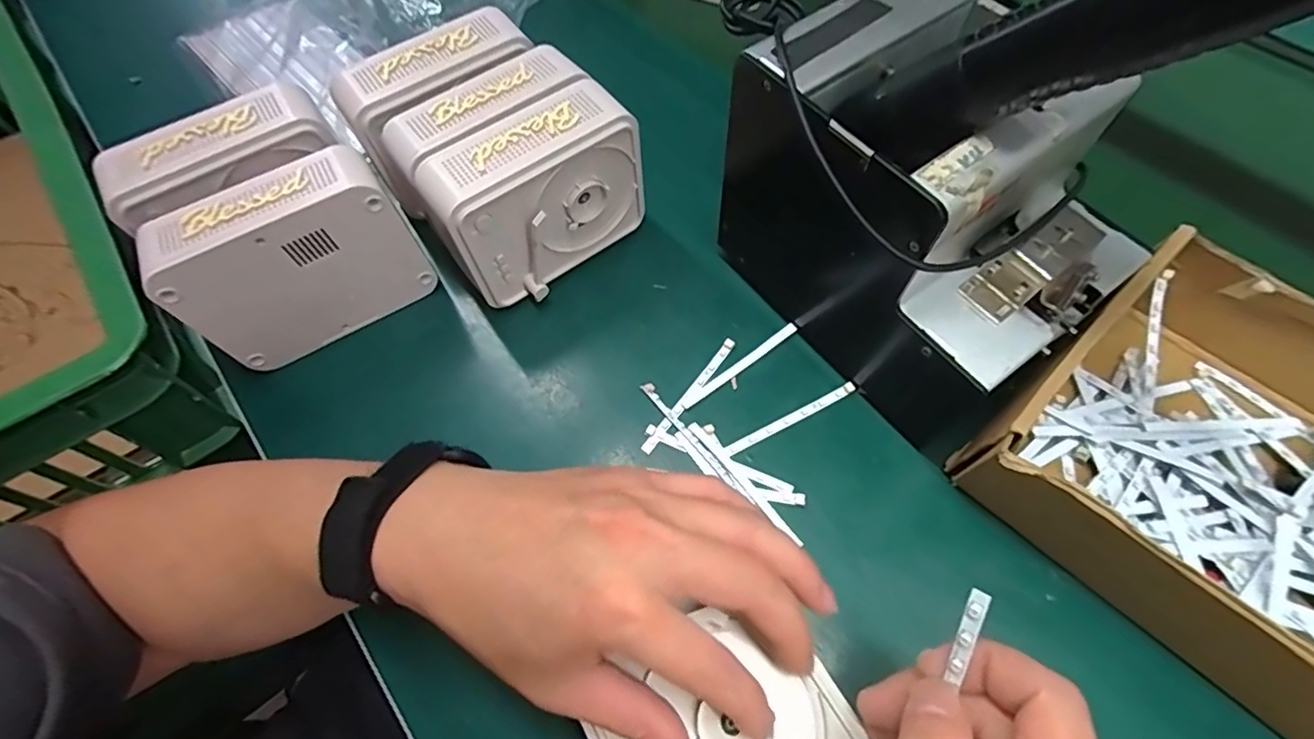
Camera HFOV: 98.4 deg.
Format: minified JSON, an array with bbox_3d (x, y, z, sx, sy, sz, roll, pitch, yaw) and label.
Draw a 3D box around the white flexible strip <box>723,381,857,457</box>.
[{"bbox_3d":[0.078,0.028,0.333,0.087,0.005,0.007,-25,63,-12],"label":"white flexible strip"}]

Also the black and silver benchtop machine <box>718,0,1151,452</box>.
[{"bbox_3d":[0.139,-0.077,0.301,0.126,0.158,0.178,-34,66,-16],"label":"black and silver benchtop machine"}]

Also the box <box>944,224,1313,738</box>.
[{"bbox_3d":[0.291,0.057,0.271,0.182,0.076,0.212,-39,67,-18],"label":"box"}]

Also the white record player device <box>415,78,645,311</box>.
[{"bbox_3d":[-0.073,-0.102,0.349,0.129,0.093,0.052,-38,67,-18],"label":"white record player device"}]

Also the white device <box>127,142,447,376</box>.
[{"bbox_3d":[-0.213,-0.064,0.342,0.127,0.098,0.048,-29,64,-14],"label":"white device"}]

